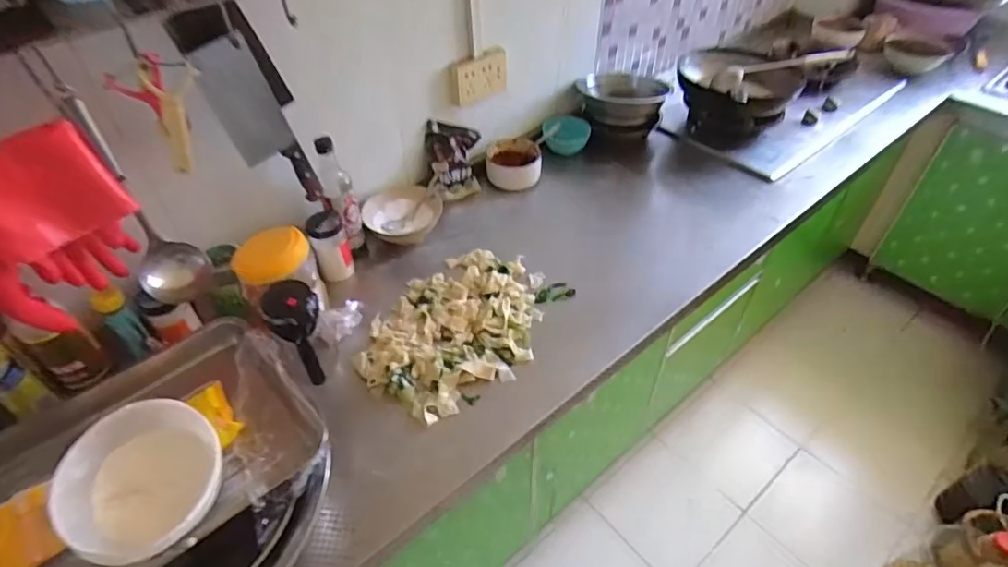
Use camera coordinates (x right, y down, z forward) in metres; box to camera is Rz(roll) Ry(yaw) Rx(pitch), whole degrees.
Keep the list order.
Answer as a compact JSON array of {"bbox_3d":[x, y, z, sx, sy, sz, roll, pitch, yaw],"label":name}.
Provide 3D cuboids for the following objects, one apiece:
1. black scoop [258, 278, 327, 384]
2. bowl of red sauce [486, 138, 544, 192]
[{"bbox_3d":[-0.310,0.075,0.805,0.070,0.155,0.057,2,8,34],"label":"black scoop"},{"bbox_3d":[0.019,-0.280,1.258,0.120,0.069,0.116,0,45,0],"label":"bowl of red sauce"}]

